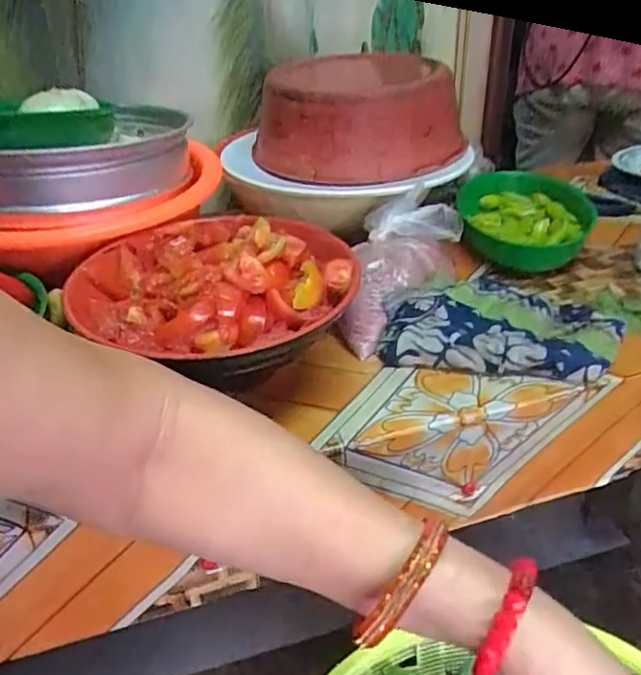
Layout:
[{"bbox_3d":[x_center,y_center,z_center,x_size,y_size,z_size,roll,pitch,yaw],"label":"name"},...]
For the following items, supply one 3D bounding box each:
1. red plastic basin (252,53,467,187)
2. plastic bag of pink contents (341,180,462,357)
[{"bbox_3d":[0.046,-0.231,0.607,0.213,0.092,0.251,-3,30,-1],"label":"red plastic basin"},{"bbox_3d":[0.061,-0.053,0.486,0.077,0.052,0.166,12,52,24],"label":"plastic bag of pink contents"}]

